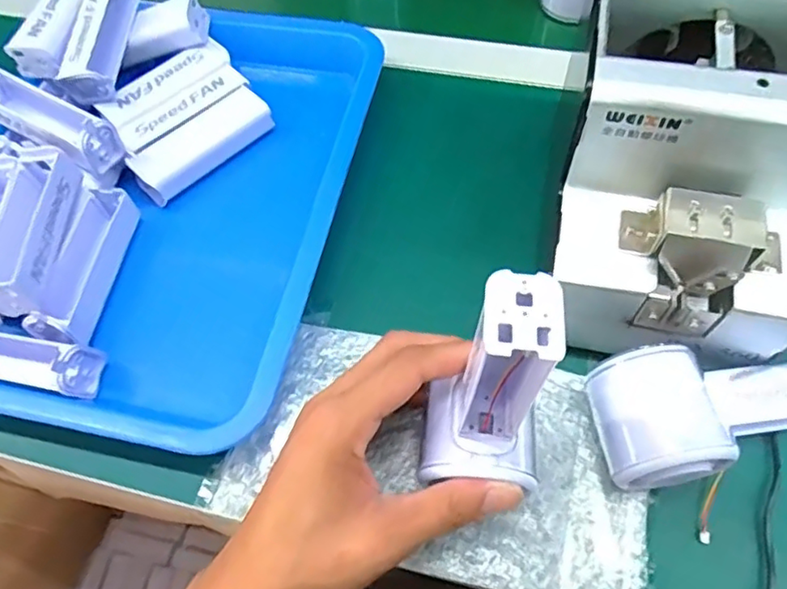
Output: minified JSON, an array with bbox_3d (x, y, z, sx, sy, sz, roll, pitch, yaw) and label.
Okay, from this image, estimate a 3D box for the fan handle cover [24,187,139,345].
[{"bbox_3d":[-0.187,-0.019,0.371,0.026,0.034,0.102,4,62,5],"label":"fan handle cover"}]

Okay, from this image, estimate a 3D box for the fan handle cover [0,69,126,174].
[{"bbox_3d":[-0.230,-0.115,0.399,0.099,0.040,0.033,28,66,17],"label":"fan handle cover"}]

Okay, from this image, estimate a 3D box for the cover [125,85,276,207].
[{"bbox_3d":[-0.133,-0.106,0.425,0.101,0.021,0.033,-39,67,-17],"label":"cover"}]

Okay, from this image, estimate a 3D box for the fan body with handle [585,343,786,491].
[{"bbox_3d":[0.178,0.058,0.312,0.154,0.046,0.062,-9,61,-2],"label":"fan body with handle"}]

